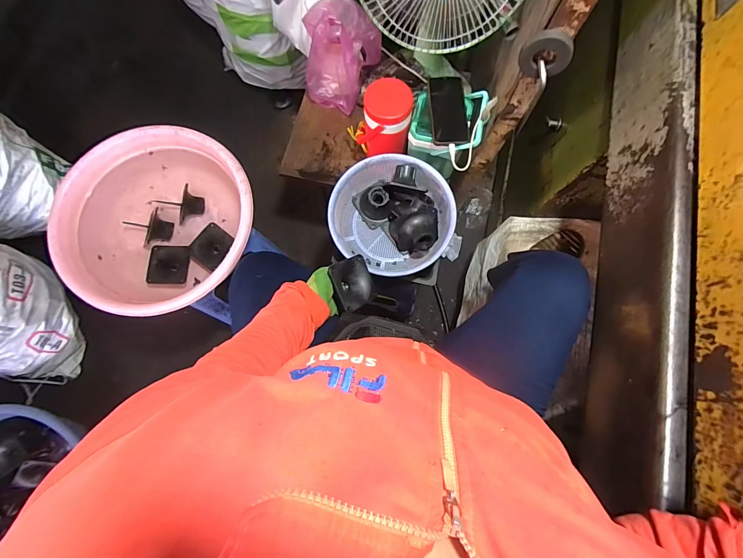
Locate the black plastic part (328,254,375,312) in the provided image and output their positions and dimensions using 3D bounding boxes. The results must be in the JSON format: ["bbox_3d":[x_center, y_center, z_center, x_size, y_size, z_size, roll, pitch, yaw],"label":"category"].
[{"bbox_3d":[-0.050,0.012,0.653,0.101,0.068,0.092,-26,98,-48],"label":"black plastic part"}]

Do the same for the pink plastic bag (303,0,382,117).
[{"bbox_3d":[-0.075,-0.556,0.850,0.167,0.221,0.152,21,78,4],"label":"pink plastic bag"}]

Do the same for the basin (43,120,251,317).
[{"bbox_3d":[-0.480,-0.127,0.794,0.414,0.123,0.409,0,77,-1],"label":"basin"}]

